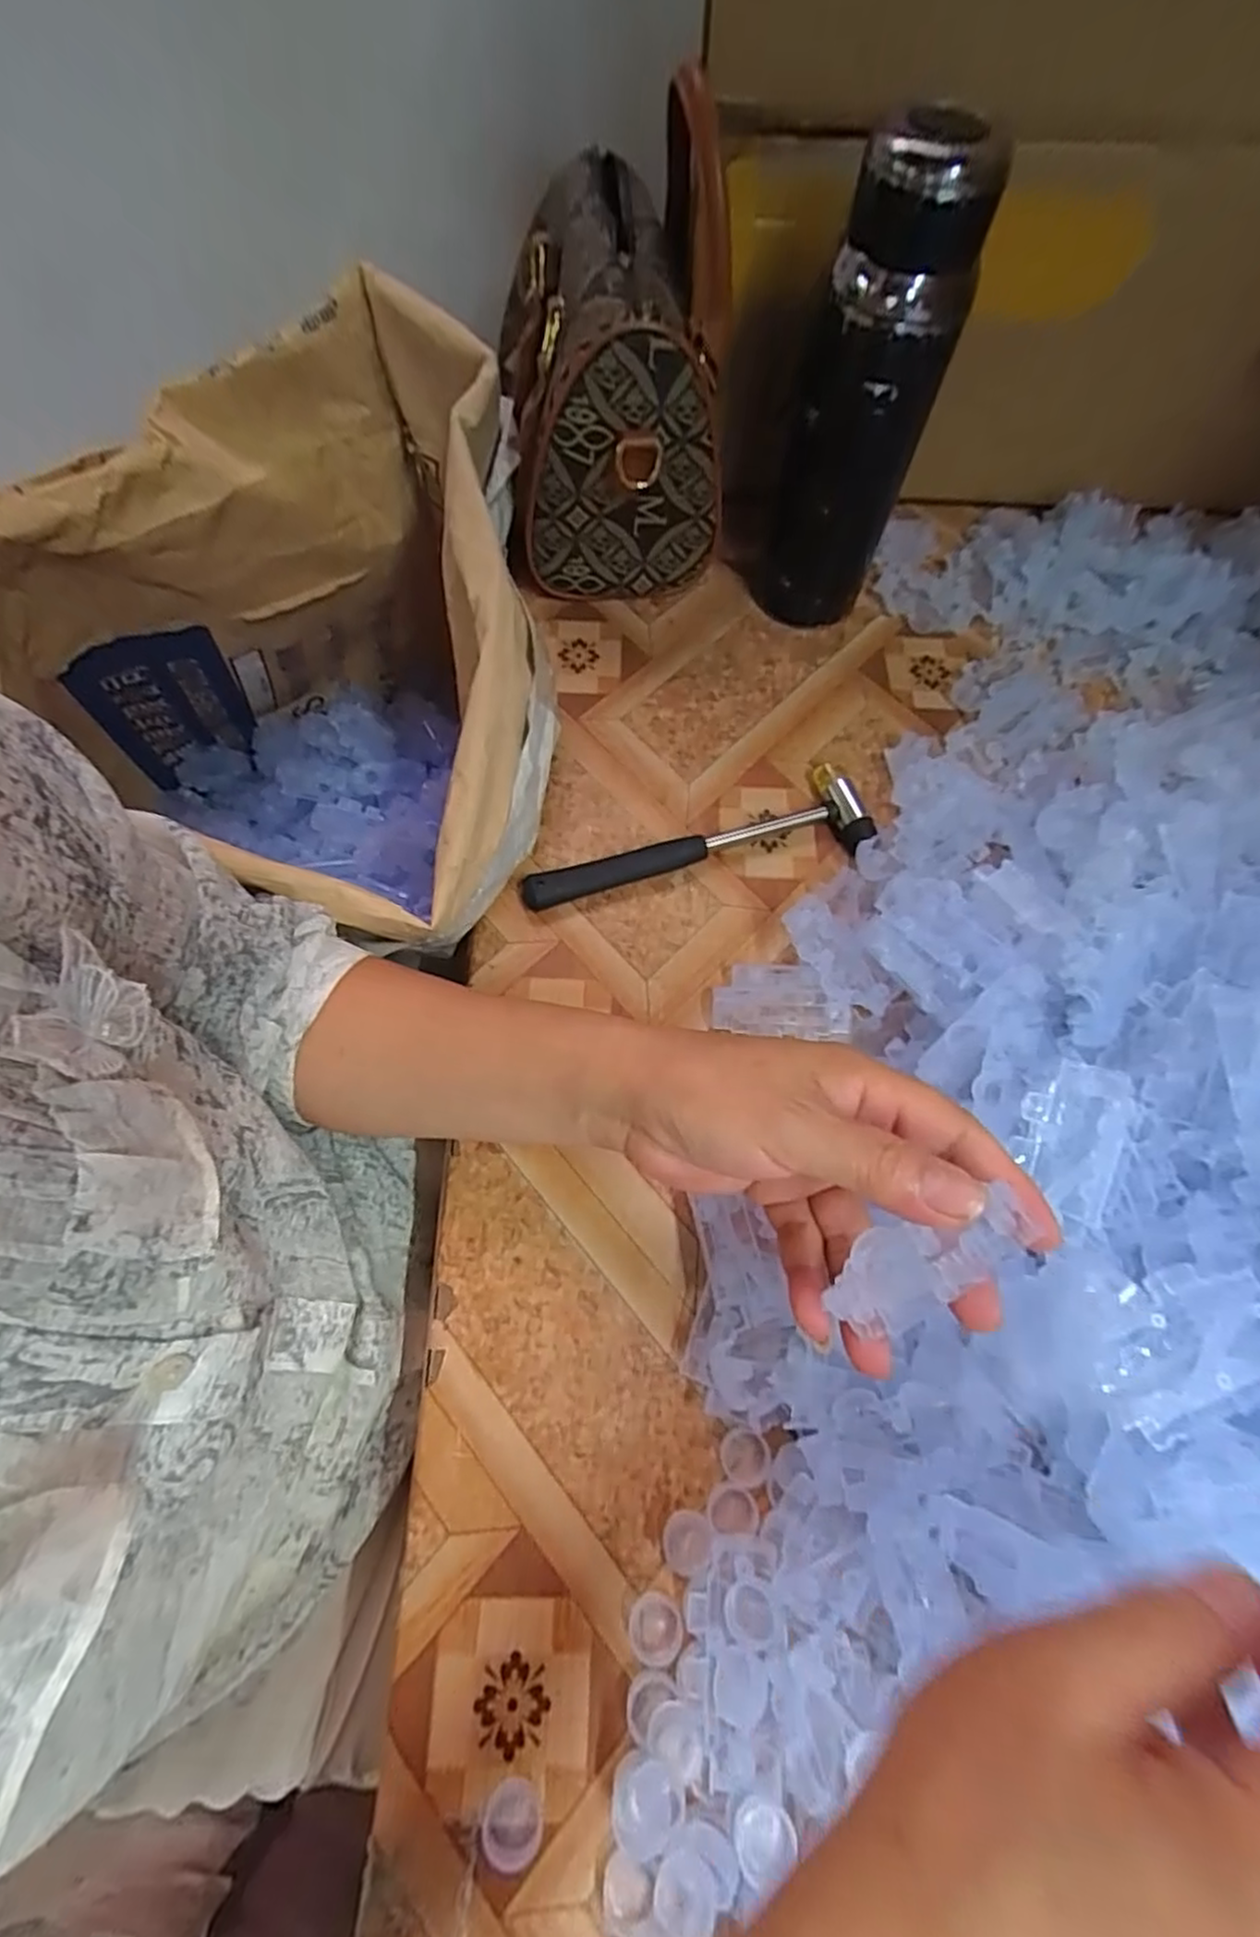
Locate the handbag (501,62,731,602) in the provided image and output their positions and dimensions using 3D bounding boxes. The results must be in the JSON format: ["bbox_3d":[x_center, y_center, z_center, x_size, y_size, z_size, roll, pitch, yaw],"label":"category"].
[{"bbox_3d":[-0.016,-0.386,0.478,0.133,0.171,0.241,-2,66,-4],"label":"handbag"}]

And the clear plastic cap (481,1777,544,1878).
[{"bbox_3d":[-0.041,0.299,0.250,0.020,0.004,0.022,1,65,-1],"label":"clear plastic cap"}]

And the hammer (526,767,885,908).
[{"bbox_3d":[0.037,-0.077,0.414,0.202,0.019,0.055,-12,66,-7],"label":"hammer"}]

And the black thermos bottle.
[{"bbox_3d":[0.128,-0.313,0.416,0.081,0.225,0.059,11,66,4],"label":"black thermos bottle"}]

